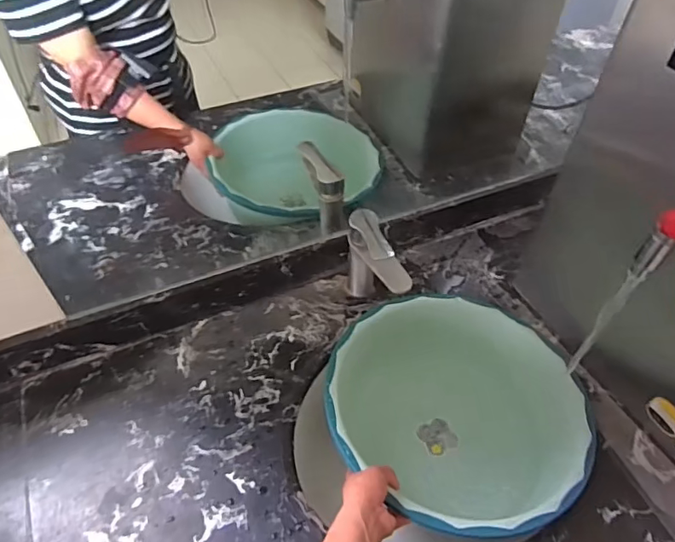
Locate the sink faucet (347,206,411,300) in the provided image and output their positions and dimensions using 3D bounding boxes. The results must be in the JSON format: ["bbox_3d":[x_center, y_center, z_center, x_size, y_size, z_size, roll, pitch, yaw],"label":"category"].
[{"bbox_3d":[0.055,0.004,0.793,0.046,0.169,0.151,-17,50,-15],"label":"sink faucet"}]

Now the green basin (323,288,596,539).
[{"bbox_3d":[0.175,0.222,0.772,0.351,0.170,0.359,1,48,-1],"label":"green basin"}]

